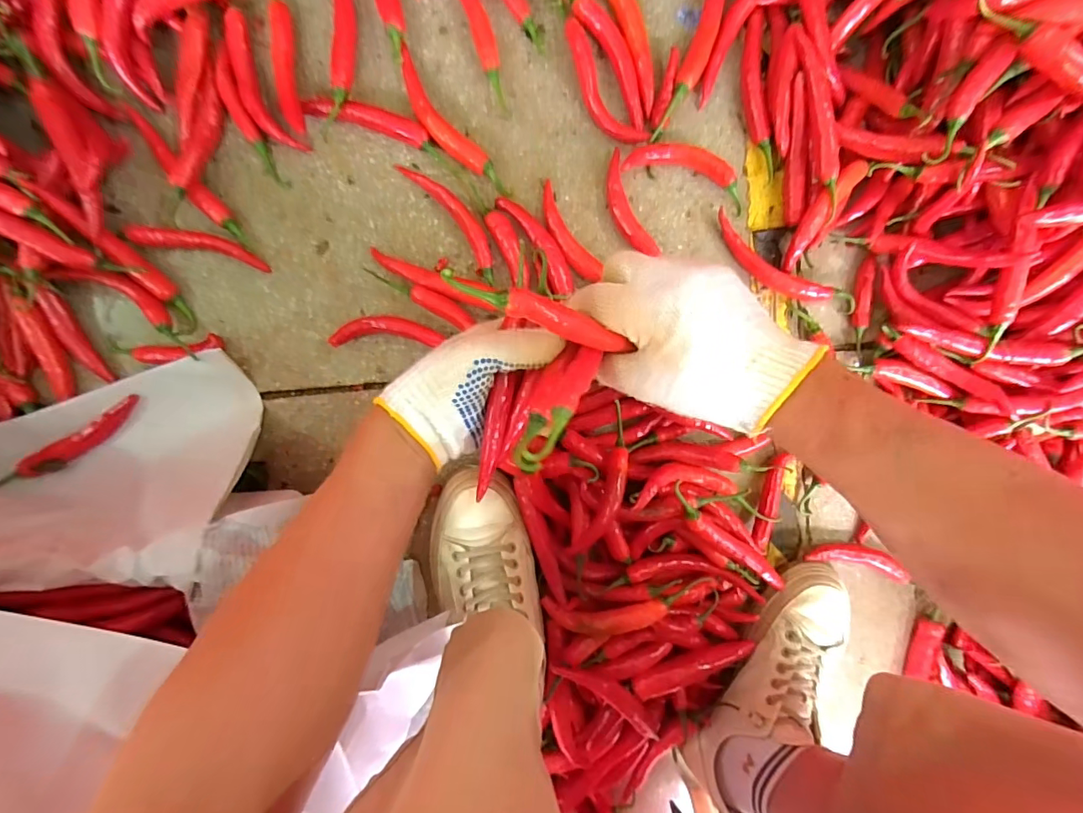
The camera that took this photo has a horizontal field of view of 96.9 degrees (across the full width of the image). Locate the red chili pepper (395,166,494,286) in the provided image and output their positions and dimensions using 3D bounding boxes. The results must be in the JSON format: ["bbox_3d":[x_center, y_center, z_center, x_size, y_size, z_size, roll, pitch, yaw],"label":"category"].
[{"bbox_3d":[-0.089,-0.191,0.482,0.028,0.023,0.146,-37,96,3],"label":"red chili pepper"}]

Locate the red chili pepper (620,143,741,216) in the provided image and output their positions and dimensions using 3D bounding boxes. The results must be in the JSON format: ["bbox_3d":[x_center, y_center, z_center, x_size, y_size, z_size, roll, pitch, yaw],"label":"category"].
[{"bbox_3d":[0.149,-0.237,0.485,0.130,0.026,0.039,16,95,-3],"label":"red chili pepper"}]

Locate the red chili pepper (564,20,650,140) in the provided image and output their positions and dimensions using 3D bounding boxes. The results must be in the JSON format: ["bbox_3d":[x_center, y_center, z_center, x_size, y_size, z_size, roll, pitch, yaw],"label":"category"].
[{"bbox_3d":[0.057,-0.316,0.477,0.036,0.020,0.132,-35,96,2],"label":"red chili pepper"}]

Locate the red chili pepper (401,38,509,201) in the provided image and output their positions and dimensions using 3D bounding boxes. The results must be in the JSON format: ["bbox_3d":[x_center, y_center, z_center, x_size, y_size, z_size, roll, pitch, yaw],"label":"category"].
[{"bbox_3d":[-0.095,-0.278,0.483,0.032,0.017,0.167,-38,95,3],"label":"red chili pepper"}]

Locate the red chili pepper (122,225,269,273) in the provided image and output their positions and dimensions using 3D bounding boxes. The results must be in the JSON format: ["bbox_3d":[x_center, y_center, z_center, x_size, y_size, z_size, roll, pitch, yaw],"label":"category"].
[{"bbox_3d":[-0.350,-0.165,0.487,0.138,0.019,0.025,11,96,-2],"label":"red chili pepper"}]

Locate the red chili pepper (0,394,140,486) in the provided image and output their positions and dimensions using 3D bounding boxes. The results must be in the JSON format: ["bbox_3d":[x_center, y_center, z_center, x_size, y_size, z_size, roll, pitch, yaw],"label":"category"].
[{"bbox_3d":[-0.497,0.046,0.499,0.167,0.021,0.025,-34,96,2],"label":"red chili pepper"}]

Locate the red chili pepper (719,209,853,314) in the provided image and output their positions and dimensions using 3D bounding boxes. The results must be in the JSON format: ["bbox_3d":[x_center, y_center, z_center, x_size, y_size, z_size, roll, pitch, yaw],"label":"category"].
[{"bbox_3d":[0.250,-0.141,0.499,0.172,0.020,0.034,31,94,-4],"label":"red chili pepper"}]

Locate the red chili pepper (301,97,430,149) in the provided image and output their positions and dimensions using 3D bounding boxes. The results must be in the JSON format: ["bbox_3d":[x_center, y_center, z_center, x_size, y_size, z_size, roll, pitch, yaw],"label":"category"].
[{"bbox_3d":[-0.174,-0.285,0.476,0.124,0.016,0.024,16,95,-3],"label":"red chili pepper"}]

